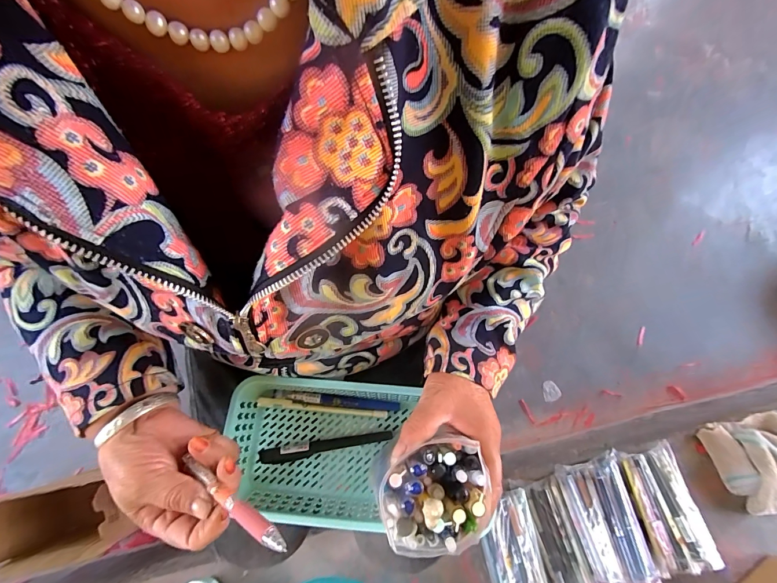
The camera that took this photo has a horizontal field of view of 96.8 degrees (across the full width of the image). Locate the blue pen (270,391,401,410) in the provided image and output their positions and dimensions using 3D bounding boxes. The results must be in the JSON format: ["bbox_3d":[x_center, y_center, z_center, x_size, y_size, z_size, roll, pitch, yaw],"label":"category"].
[{"bbox_3d":[-0.058,0.121,0.381,0.137,0.011,0.011,6,75,1],"label":"blue pen"}]

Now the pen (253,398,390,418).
[{"bbox_3d":[-0.074,0.128,0.383,0.143,0.006,0.009,5,74,1],"label":"pen"}]

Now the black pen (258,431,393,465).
[{"bbox_3d":[-0.068,0.167,0.372,0.141,0.016,0.016,-9,75,-3],"label":"black pen"}]

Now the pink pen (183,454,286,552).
[{"bbox_3d":[-0.111,0.143,0.239,0.124,0.007,0.012,8,71,38],"label":"pink pen"}]

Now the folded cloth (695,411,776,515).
[{"bbox_3d":[0.638,0.291,0.574,0.169,0.053,0.153,-9,75,-3],"label":"folded cloth"}]

